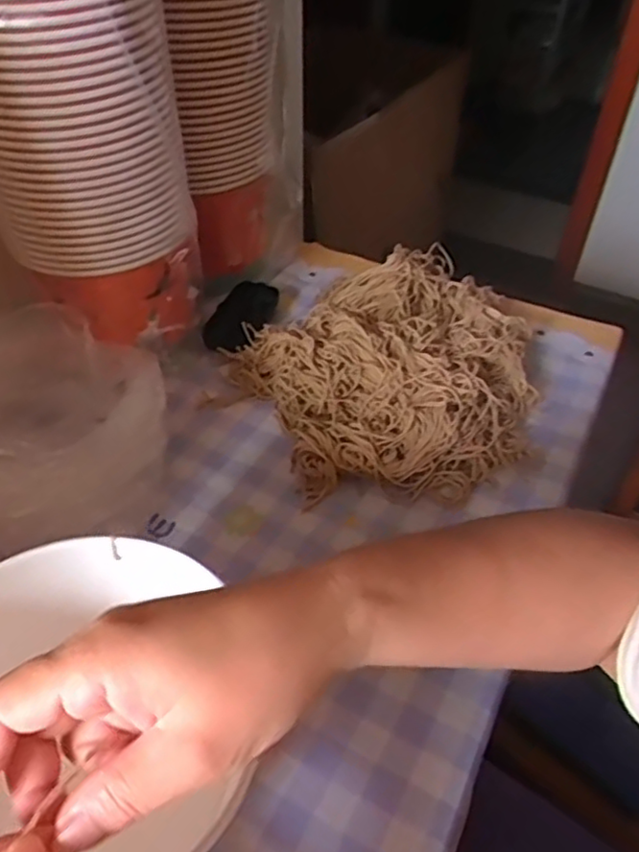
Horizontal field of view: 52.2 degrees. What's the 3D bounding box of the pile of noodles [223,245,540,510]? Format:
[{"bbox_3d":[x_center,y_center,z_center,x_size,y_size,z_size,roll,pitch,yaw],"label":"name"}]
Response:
[{"bbox_3d":[0.082,-0.056,0.610,0.278,0.068,0.250,-19,49,-18],"label":"pile of noodles"}]

